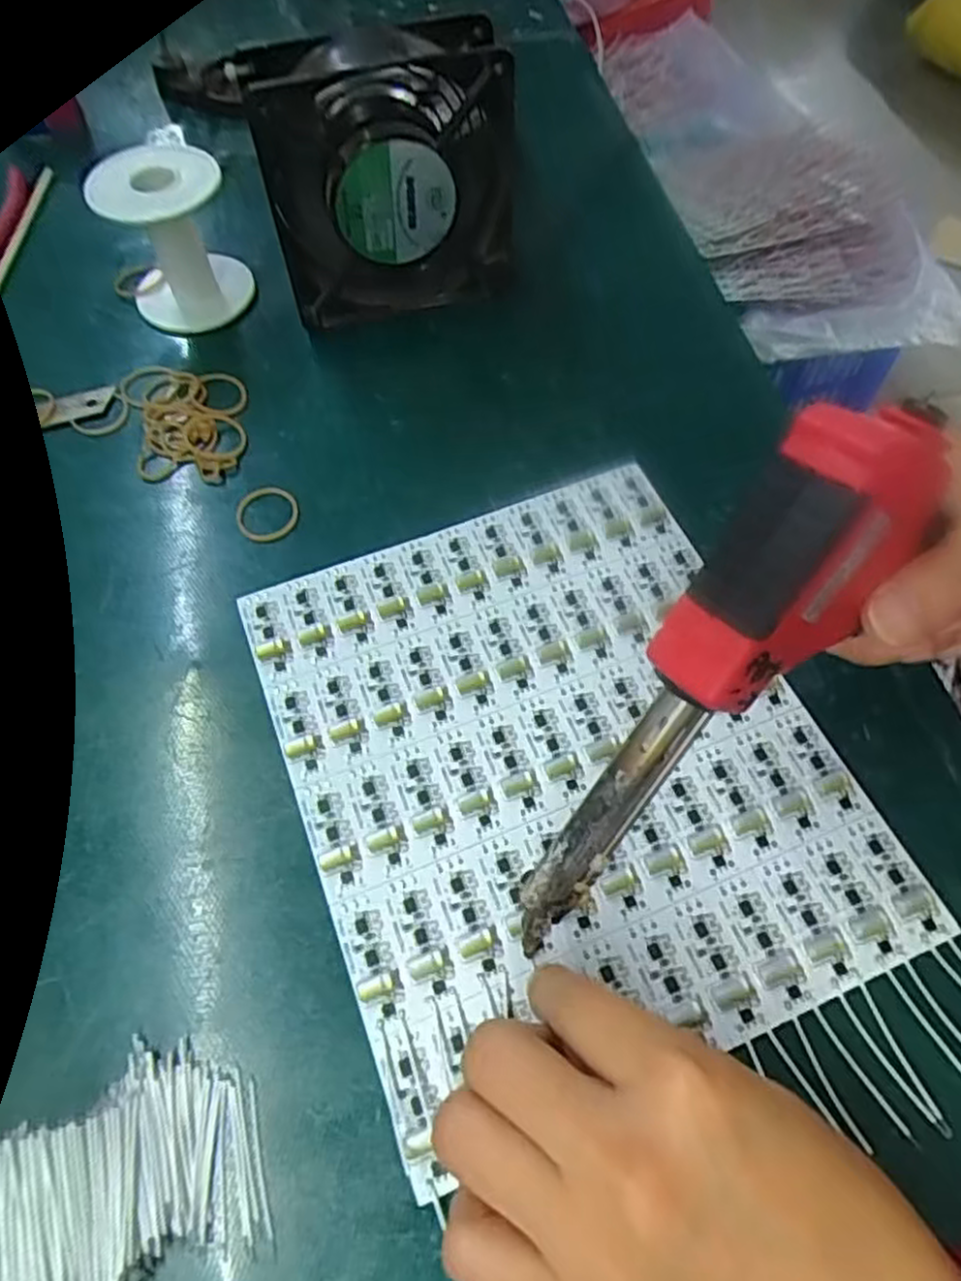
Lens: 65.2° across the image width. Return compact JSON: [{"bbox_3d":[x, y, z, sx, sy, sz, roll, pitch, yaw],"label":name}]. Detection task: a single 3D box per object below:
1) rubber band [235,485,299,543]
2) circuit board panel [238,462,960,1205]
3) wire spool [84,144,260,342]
[{"bbox_3d":[-0.101,-0.061,0.354,0.029,0.004,0.029,-1,61,1],"label":"rubber band"},{"bbox_3d":[0.027,0.041,0.295,0.197,0.006,0.228,-20,62,-10],"label":"circuit board panel"},{"bbox_3d":[-0.163,-0.214,0.400,0.062,0.077,0.059,-1,61,1],"label":"wire spool"}]

